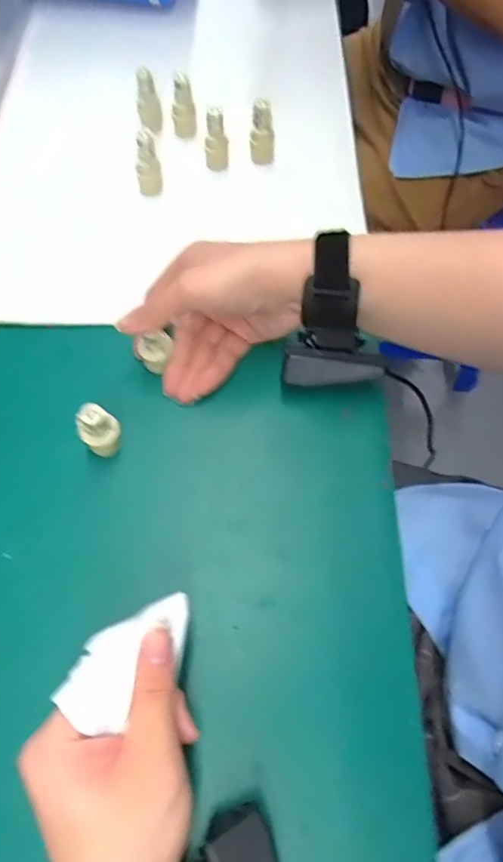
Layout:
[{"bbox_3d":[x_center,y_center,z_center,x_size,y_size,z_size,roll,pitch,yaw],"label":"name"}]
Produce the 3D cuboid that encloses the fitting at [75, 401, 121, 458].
[{"bbox_3d":[-0.098,-0.001,0.372,0.021,0.036,0.020,6,65,3],"label":"fitting"}]

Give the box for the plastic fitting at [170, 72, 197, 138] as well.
[{"bbox_3d":[-0.060,-0.281,0.504,0.016,0.049,0.020,-28,68,-13],"label":"plastic fitting"}]

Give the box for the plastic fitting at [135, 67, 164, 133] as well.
[{"bbox_3d":[-0.091,-0.289,0.510,0.020,0.050,0.017,-10,65,-5],"label":"plastic fitting"}]

